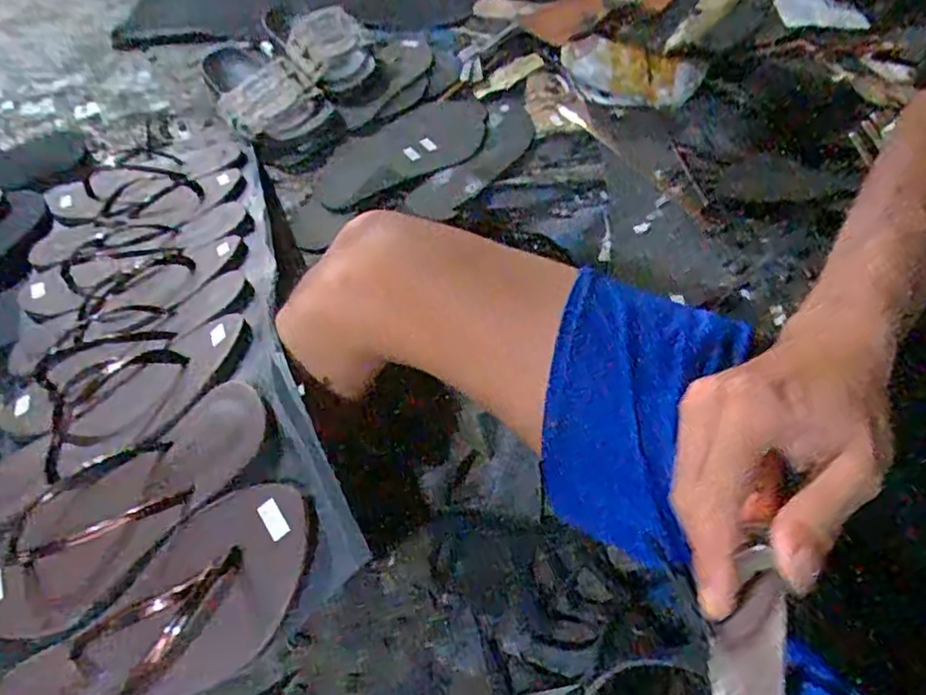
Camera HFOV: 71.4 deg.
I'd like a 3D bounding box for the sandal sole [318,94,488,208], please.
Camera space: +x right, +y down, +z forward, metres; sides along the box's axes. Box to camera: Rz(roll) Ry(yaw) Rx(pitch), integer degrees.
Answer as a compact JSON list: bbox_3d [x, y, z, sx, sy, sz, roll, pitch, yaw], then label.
[{"bbox_3d":[-0.070,-0.263,0.853,0.290,0.080,0.031,-34,21,-27],"label":"sandal sole"}]

